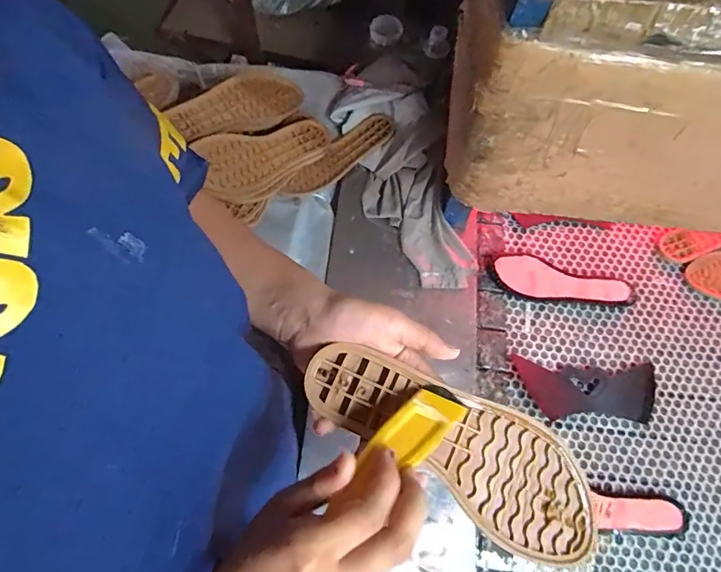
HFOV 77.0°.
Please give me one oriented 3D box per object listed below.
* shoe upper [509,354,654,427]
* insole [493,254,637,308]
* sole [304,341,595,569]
[{"bbox_3d":[0.344,0.158,0.687,0.210,0.004,0.086,4,66,1],"label":"shoe upper"},{"bbox_3d":[0.332,-0.001,0.746,0.229,0.015,0.078,17,67,7],"label":"insole"},{"bbox_3d":[0.072,0.117,0.331,0.238,0.016,0.083,32,68,-5],"label":"sole"}]

